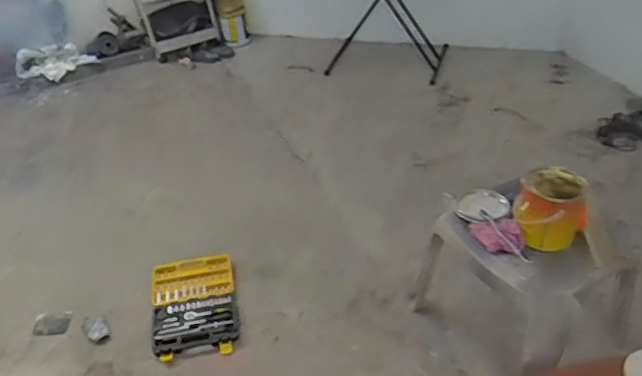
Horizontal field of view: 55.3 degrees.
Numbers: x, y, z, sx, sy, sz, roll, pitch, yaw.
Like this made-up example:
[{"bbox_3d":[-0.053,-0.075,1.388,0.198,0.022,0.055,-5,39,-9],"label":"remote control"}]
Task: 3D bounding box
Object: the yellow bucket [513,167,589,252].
[{"bbox_3d":[0.592,0.050,1.588,0.175,0.157,0.177,-2,37,2],"label":"yellow bucket"}]

